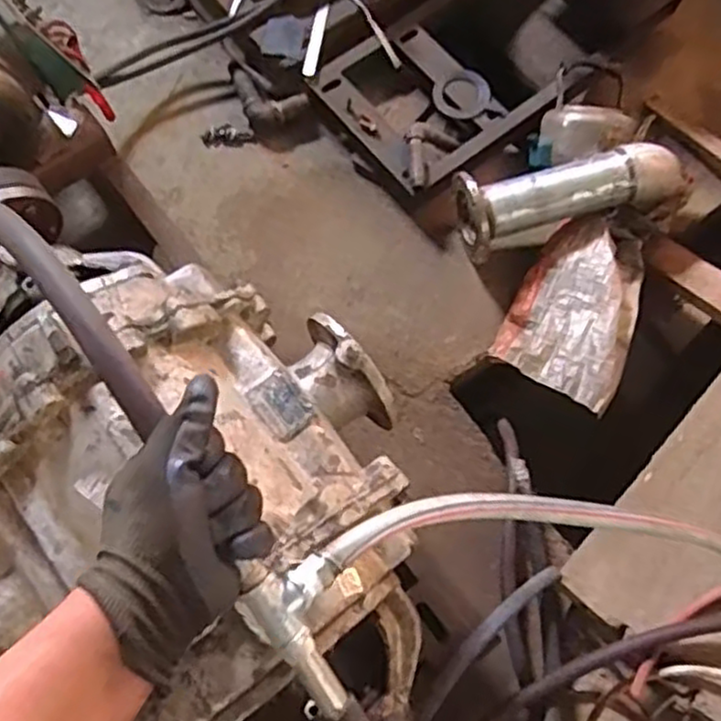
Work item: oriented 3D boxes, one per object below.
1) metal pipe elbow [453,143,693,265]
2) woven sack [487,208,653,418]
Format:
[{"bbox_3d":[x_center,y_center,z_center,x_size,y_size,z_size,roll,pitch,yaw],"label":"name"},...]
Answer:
[{"bbox_3d":[0.458,-0.344,1.552,0.495,0.172,0.170,-13,72,-6],"label":"metal pipe elbow"},{"bbox_3d":[0.467,-0.129,1.509,0.254,0.090,0.455,26,72,7],"label":"woven sack"}]

